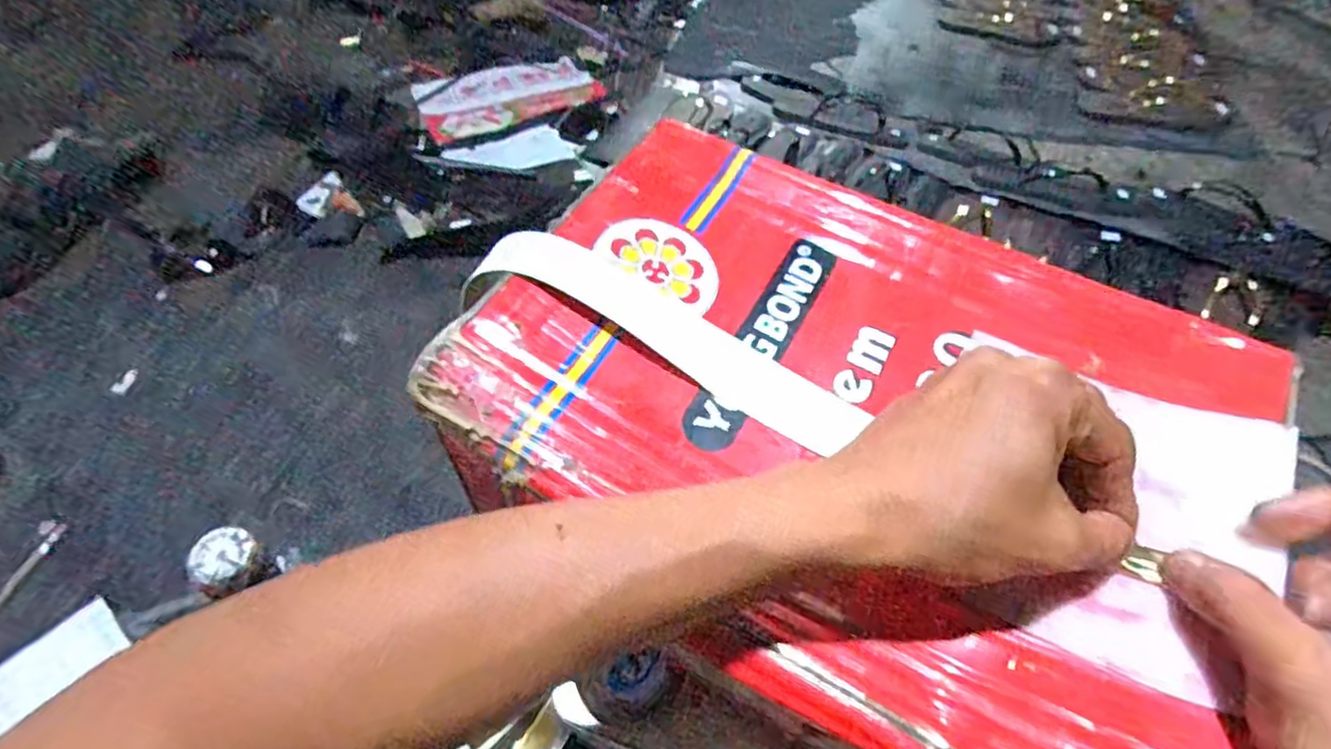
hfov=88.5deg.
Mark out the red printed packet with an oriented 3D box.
[{"bbox_3d":[-0.298,-0.510,1.251,0.330,0.055,0.223,-31,58,-22],"label":"red printed packet"}]

